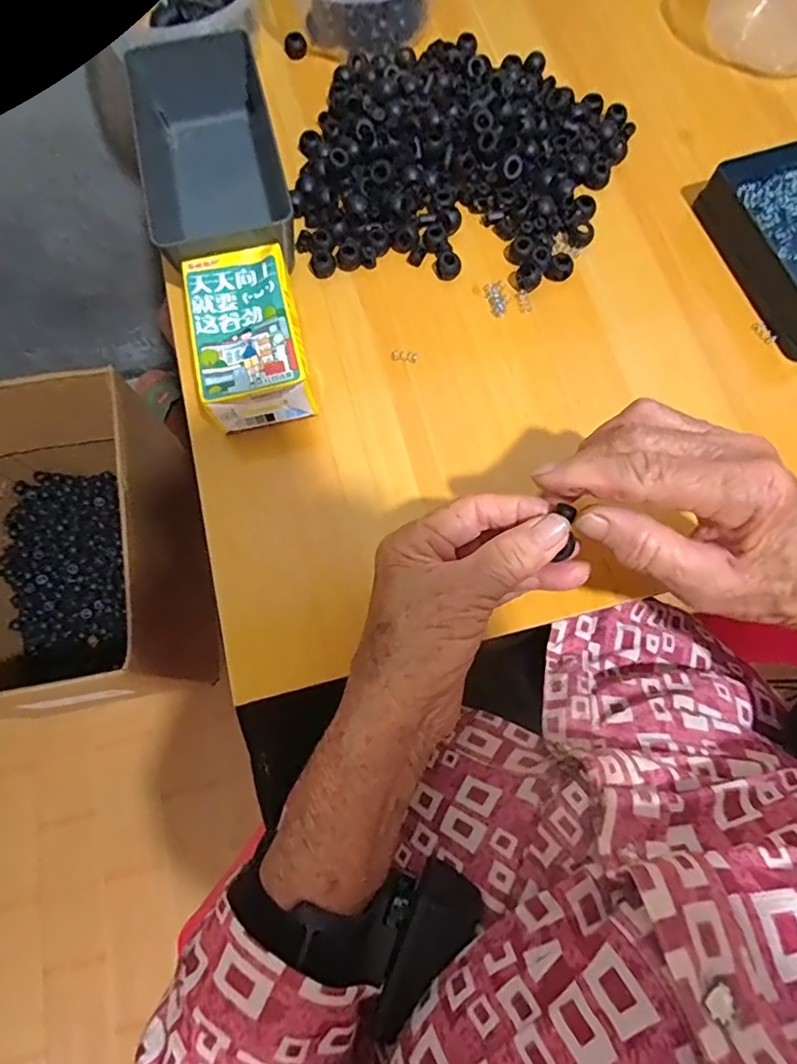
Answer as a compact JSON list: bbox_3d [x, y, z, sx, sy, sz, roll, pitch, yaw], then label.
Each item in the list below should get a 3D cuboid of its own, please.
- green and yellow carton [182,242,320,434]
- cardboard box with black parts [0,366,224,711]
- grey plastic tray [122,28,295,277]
[{"bbox_3d":[-0.095,-0.123,0.349,0.063,0.044,0.104,-13,74,-3],"label":"green and yellow carton"},{"bbox_3d":[-0.443,0.019,0.700,0.267,0.251,0.387,-11,74,-3],"label":"cardboard box with black parts"},{"bbox_3d":[-0.131,-0.261,0.387,0.092,0.046,0.187,-19,74,-5],"label":"grey plastic tray"}]

